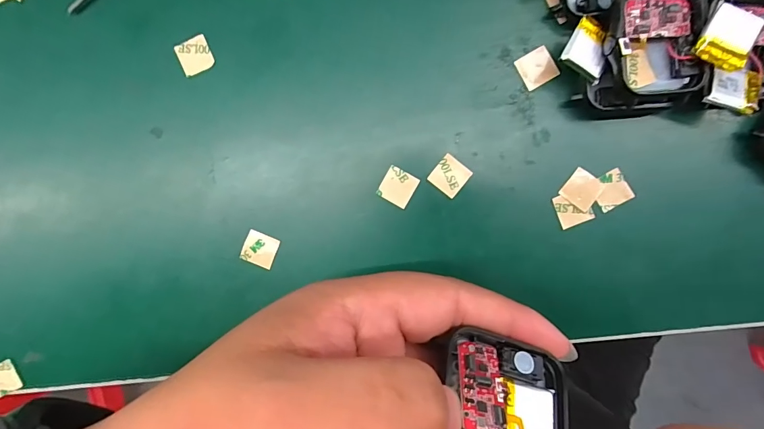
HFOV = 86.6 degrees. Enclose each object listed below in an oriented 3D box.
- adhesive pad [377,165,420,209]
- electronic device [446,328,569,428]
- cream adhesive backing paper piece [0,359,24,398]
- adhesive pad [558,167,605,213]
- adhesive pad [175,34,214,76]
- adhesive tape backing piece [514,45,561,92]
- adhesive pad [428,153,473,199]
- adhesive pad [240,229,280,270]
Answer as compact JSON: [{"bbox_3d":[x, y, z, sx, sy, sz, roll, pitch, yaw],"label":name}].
[{"bbox_3d":[0.008,-0.013,0.187,0.015,0.004,0.016,29,94,0],"label":"adhesive pad"},{"bbox_3d":[0.040,0.059,0.128,0.038,0.039,0.006,16,137,-7],"label":"electronic device"},{"bbox_3d":[-0.190,0.083,0.203,0.015,0.004,0.015,-28,92,4],"label":"cream adhesive backing paper piece"},{"bbox_3d":[0.091,-0.012,0.183,0.015,0.004,0.016,35,94,0],"label":"adhesive pad"},{"bbox_3d":[-0.087,-0.074,0.188,0.015,0.004,0.015,-21,93,3],"label":"adhesive pad"},{"bbox_3d":[0.069,-0.066,0.181,0.015,0.004,0.015,-29,92,4],"label":"adhesive tape backing piece"},{"bbox_3d":[0.031,-0.018,0.186,0.015,0.004,0.015,38,94,-1],"label":"adhesive pad"},{"bbox_3d":[-0.058,0.017,0.192,0.015,0.004,0.015,21,94,1],"label":"adhesive pad"}]

